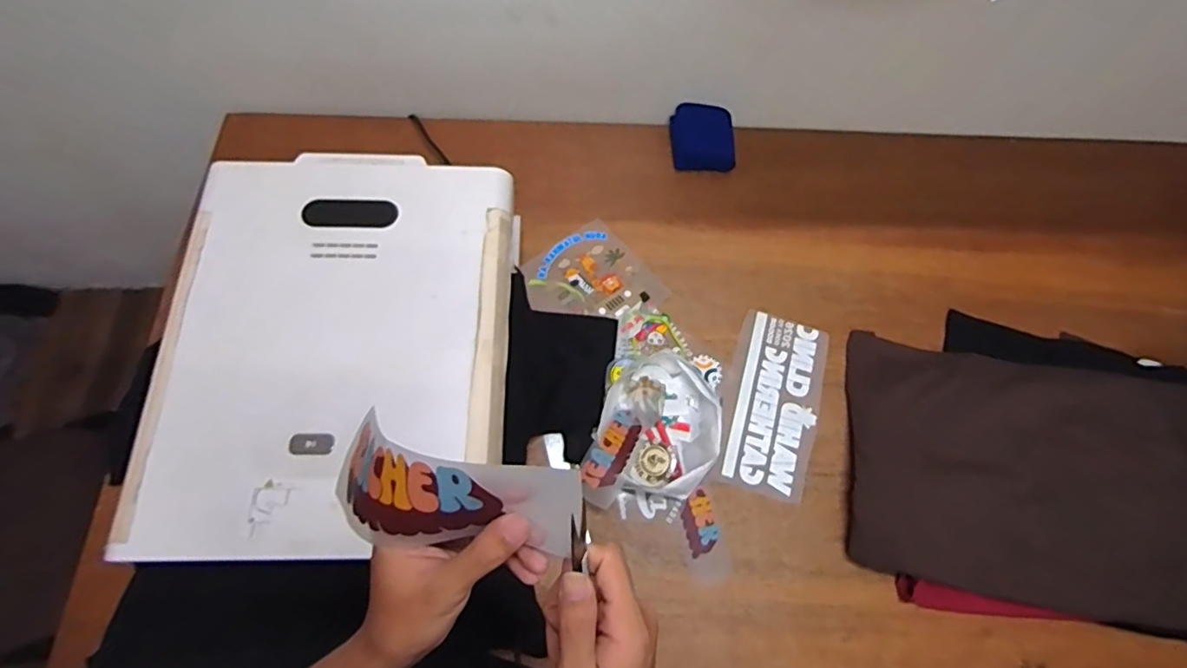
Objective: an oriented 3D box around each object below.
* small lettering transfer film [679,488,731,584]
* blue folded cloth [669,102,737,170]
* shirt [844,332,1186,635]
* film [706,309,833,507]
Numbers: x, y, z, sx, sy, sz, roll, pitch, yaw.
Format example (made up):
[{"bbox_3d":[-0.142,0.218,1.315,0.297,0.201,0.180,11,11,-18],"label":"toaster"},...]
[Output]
[{"bbox_3d":[0.150,0.277,0.793,0.055,0.004,0.117,-9,64,-5],"label":"small lettering transfer film"},{"bbox_3d":[0.197,-0.356,1.036,0.112,0.034,0.121,2,68,-2],"label":"blue folded cloth"},{"bbox_3d":[0.604,0.172,0.746,0.468,0.187,0.340,12,68,2],"label":"shirt"},{"bbox_3d":[0.270,0.100,0.872,0.135,0.006,0.275,19,67,5],"label":"film"}]

